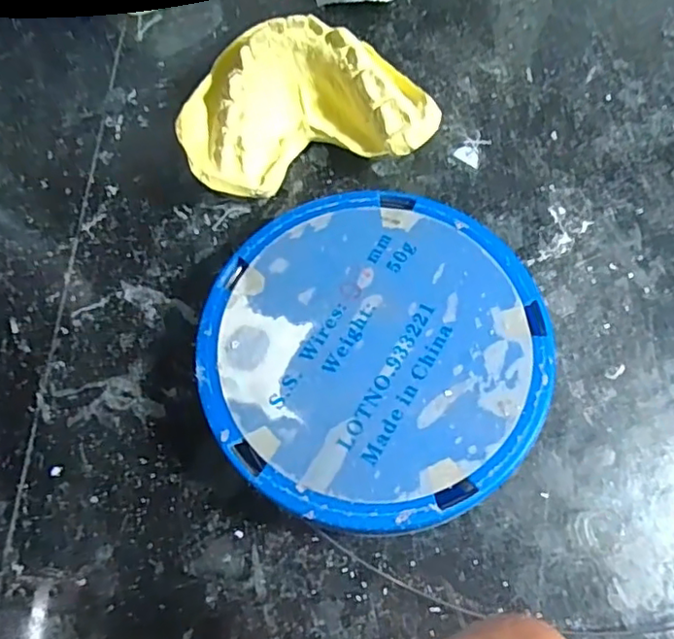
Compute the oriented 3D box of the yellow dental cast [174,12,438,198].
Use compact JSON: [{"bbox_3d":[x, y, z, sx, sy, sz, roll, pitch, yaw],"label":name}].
[{"bbox_3d":[-0.009,-0.054,0.164,0.063,0.027,0.036,-17,71,-3],"label":"yellow dental cast"}]

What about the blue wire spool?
[{"bbox_3d":[0.009,0.008,0.145,0.076,0.019,0.077,-1,71,2],"label":"blue wire spool"}]

